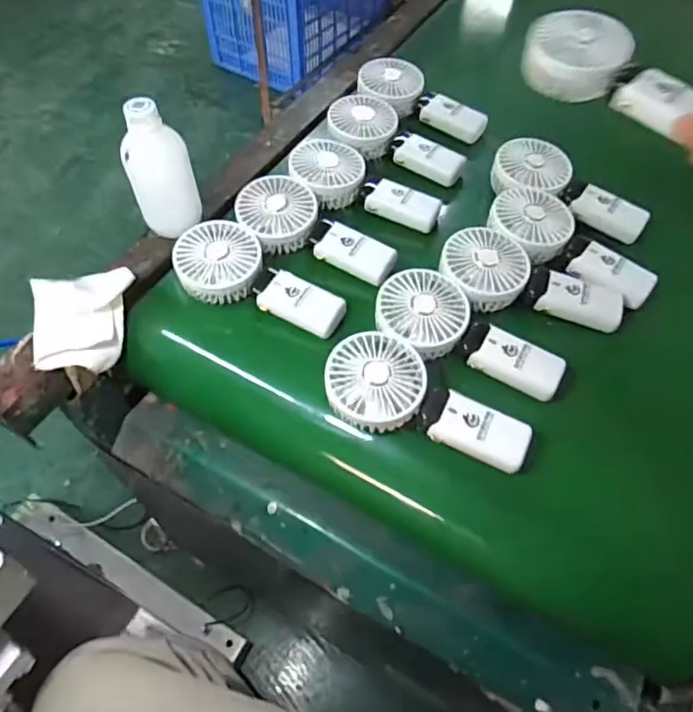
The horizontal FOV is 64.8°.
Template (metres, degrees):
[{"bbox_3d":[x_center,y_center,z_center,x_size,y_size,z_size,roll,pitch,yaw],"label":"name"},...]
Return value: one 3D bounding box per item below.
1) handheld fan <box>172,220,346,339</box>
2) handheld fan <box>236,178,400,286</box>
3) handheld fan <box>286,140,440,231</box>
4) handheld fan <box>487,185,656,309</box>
[{"bbox_3d":[-0.089,-0.085,0.568,0.185,0.033,0.083,16,58,10],"label":"handheld fan"},{"bbox_3d":[-0.039,-0.133,0.594,0.181,0.034,0.086,36,63,21],"label":"handheld fan"},{"bbox_3d":[0.024,-0.206,0.652,0.184,0.034,0.085,16,58,10],"label":"handheld fan"},{"bbox_3d":[0.244,-0.126,0.593,0.181,0.034,0.090,30,61,17],"label":"handheld fan"}]

